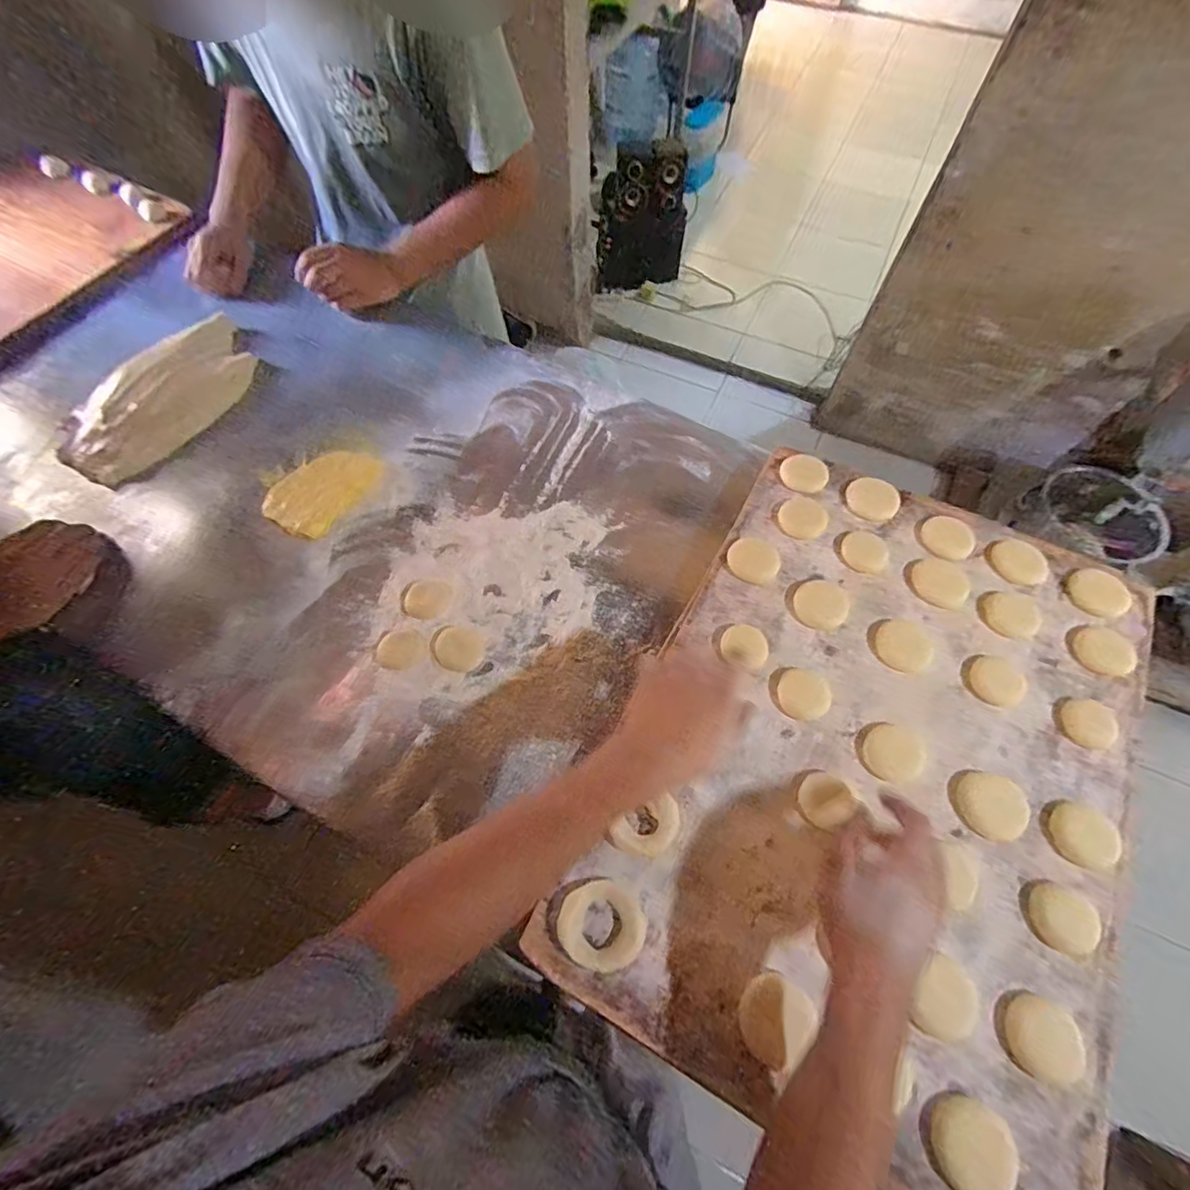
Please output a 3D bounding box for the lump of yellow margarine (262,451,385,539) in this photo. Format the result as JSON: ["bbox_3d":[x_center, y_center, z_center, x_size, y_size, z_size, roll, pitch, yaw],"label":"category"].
[{"bbox_3d":[-0.342,-0.136,0.675,0.096,0.016,0.142,32,68,13],"label":"lump of yellow margarine"}]

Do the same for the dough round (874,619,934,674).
[{"bbox_3d":[0.314,0.052,0.543,0.054,0.008,0.053,1,64,-1],"label":"dough round"}]

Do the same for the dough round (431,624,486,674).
[{"bbox_3d":[-0.152,0.058,0.590,0.059,0.004,0.050,22,66,9],"label":"dough round"}]

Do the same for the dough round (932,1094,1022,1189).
[{"bbox_3d":[0.264,0.384,0.369,0.051,0.009,0.056,1,64,-1],"label":"dough round"}]

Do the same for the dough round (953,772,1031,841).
[{"bbox_3d":[0.356,0.188,0.477,0.056,0.015,0.055,-6,65,-4],"label":"dough round"}]

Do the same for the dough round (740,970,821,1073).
[{"bbox_3d":[0.135,0.315,0.400,0.053,0.016,0.047,-29,69,-15],"label":"dough round"}]

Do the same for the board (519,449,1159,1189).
[{"bbox_3d":[0.269,0.144,0.497,0.424,0.033,0.592,25,64,11],"label":"board"}]

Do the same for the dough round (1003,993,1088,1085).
[{"bbox_3d":[0.334,0.330,0.397,0.051,0.018,0.050,1,64,-1],"label":"dough round"}]

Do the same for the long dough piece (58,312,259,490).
[{"bbox_3d":[-0.582,-0.272,0.727,0.136,0.036,0.288,29,67,12],"label":"long dough piece"}]

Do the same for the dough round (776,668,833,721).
[{"bbox_3d":[0.204,0.097,0.520,0.050,0.004,0.052,1,64,-1],"label":"dough round"}]

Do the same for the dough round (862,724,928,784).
[{"bbox_3d":[0.279,0.146,0.497,0.060,0.007,0.050,-34,70,-16],"label":"dough round"}]

